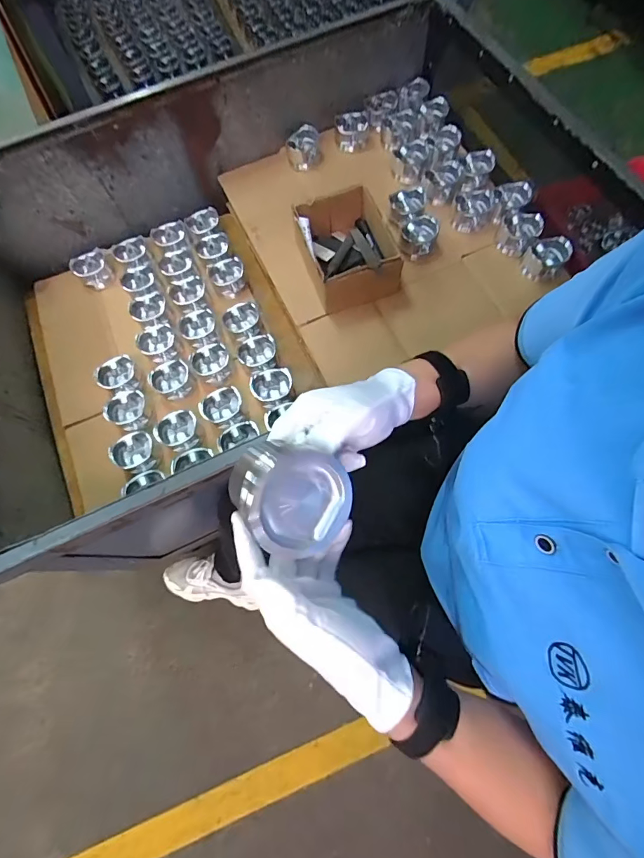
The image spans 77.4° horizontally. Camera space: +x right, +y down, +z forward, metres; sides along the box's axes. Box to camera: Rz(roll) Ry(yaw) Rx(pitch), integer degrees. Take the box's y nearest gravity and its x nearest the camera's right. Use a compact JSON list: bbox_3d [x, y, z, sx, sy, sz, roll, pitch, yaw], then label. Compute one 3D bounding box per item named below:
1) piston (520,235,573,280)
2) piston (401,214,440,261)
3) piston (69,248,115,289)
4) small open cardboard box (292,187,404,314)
[{"bbox_3d":[0.424,-0.325,0.767,0.066,0.069,0.065,-1,71,2],"label":"piston"},{"bbox_3d":[0.191,-0.385,0.797,0.071,0.043,0.083,7,72,4],"label":"piston"},{"bbox_3d":[-0.509,-0.358,0.898,0.081,0.044,0.073,-40,75,-11],"label":"piston"},{"bbox_3d":[0.050,-0.346,0.767,0.164,0.109,0.200,-22,72,-6],"label":"small open cardboard box"}]

